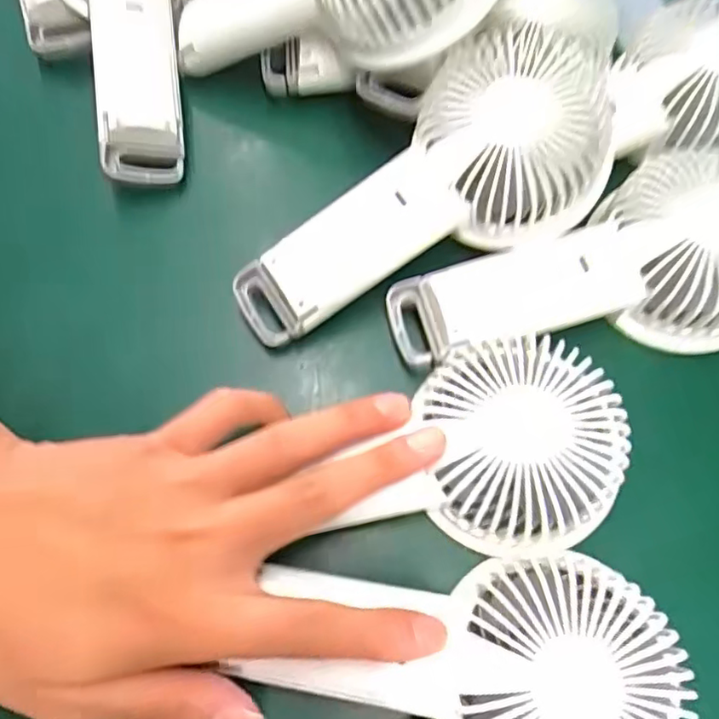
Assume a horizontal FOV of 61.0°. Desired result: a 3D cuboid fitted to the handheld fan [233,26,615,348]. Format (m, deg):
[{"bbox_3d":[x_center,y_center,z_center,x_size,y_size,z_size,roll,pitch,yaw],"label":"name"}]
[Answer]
[{"bbox_3d":[0.024,-0.072,0.273,0.183,0.048,0.083,-32,72,8],"label":"handheld fan"}]

